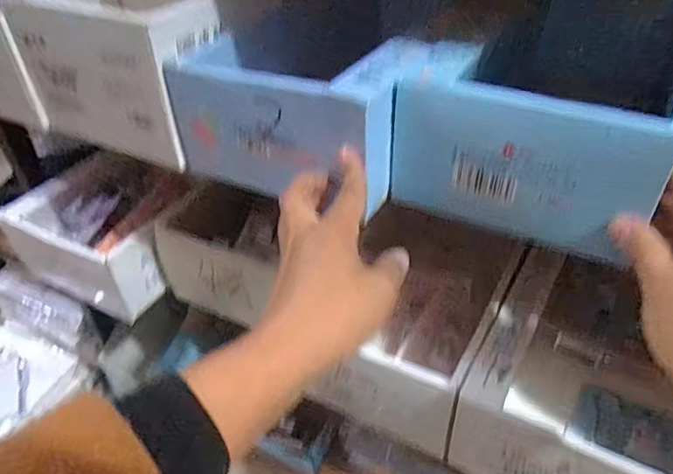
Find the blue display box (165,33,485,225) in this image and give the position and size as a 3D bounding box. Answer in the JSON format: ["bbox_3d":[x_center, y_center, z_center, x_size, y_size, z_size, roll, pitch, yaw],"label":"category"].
[{"bbox_3d":[-0.017,-0.103,0.418,0.199,0.096,0.133,22,45,26],"label":"blue display box"}]

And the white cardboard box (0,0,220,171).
[{"bbox_3d":[-0.194,-0.158,0.463,0.173,0.138,0.078,19,43,23],"label":"white cardboard box"}]

